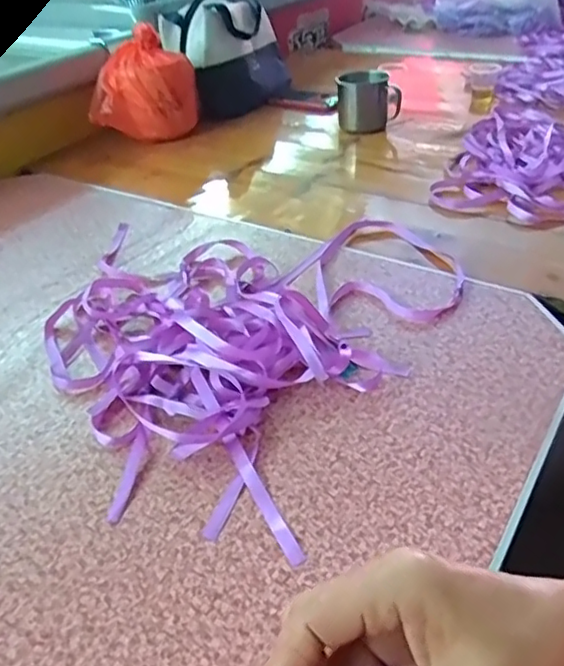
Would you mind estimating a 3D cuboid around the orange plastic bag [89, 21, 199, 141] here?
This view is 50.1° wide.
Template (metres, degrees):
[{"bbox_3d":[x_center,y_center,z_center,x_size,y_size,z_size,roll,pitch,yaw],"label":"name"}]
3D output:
[{"bbox_3d":[-0.223,-0.391,0.976,0.161,0.159,0.095,-3,37,0],"label":"orange plastic bag"}]

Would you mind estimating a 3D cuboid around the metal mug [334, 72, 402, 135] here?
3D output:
[{"bbox_3d":[0.142,-0.365,0.967,0.082,0.093,0.078,-30,45,-31],"label":"metal mug"}]

